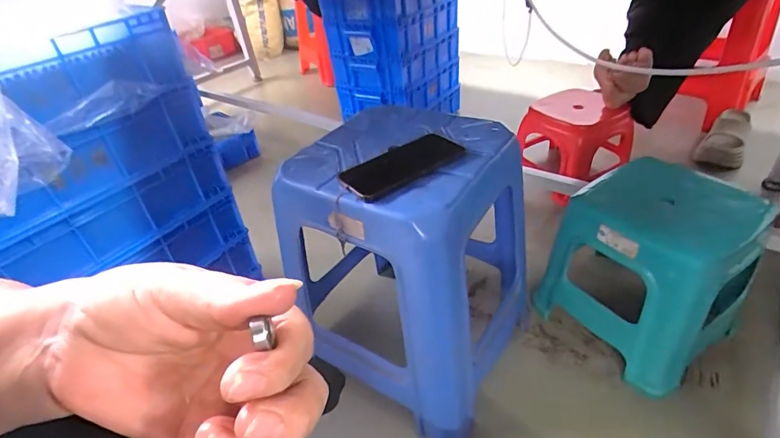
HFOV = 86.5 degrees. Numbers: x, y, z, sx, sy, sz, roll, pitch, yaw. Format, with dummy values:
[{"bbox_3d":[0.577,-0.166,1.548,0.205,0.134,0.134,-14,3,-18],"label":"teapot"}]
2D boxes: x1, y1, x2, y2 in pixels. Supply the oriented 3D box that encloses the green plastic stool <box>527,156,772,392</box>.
[{"bbox_3d":[0.439,0.076,0.708,0.237,0.262,0.248,-25,40,-22],"label":"green plastic stool"}]

